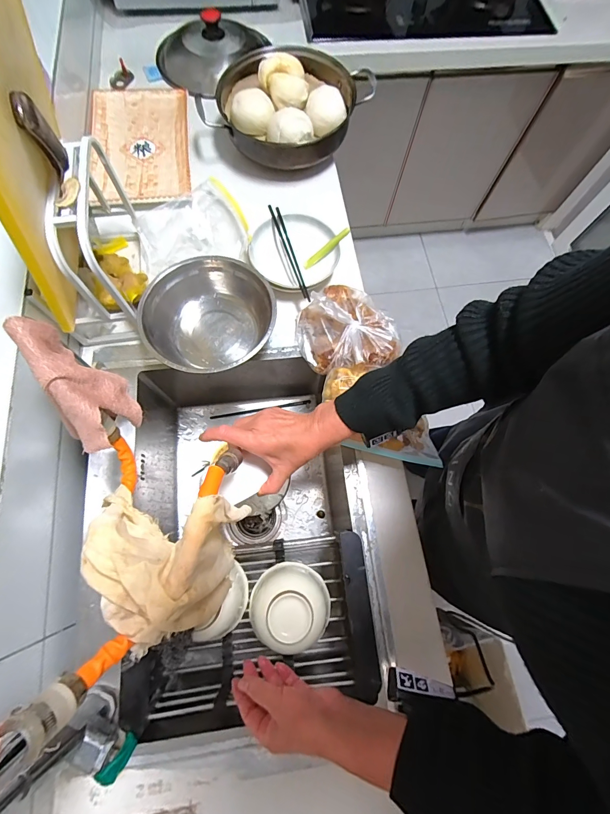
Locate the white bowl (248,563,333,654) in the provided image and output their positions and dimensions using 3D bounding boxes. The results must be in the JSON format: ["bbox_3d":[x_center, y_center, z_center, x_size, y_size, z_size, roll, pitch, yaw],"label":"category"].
[{"bbox_3d":[-0.024,0.321,0.554,0.131,0.077,0.129,-27,74,-11],"label":"white bowl"}]

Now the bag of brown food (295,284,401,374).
[{"bbox_3d":[0.077,-0.150,0.610,0.174,0.081,0.163,-13,72,-7],"label":"bag of brown food"}]

